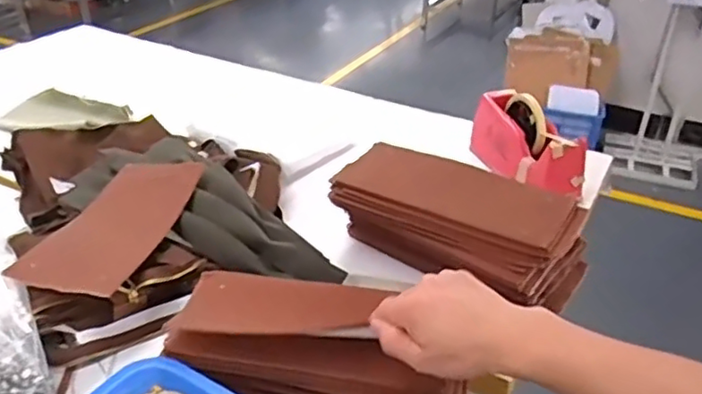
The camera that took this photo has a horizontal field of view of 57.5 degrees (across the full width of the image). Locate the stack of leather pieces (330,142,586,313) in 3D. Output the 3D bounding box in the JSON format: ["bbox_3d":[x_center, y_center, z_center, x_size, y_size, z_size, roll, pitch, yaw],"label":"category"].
[{"bbox_3d":[0.122,0.032,0.750,0.281,0.100,0.131,24,38,30],"label":"stack of leather pieces"}]

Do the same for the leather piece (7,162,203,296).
[{"bbox_3d":[-0.260,0.028,0.718,0.103,0.025,0.242,9,33,9],"label":"leather piece"}]

